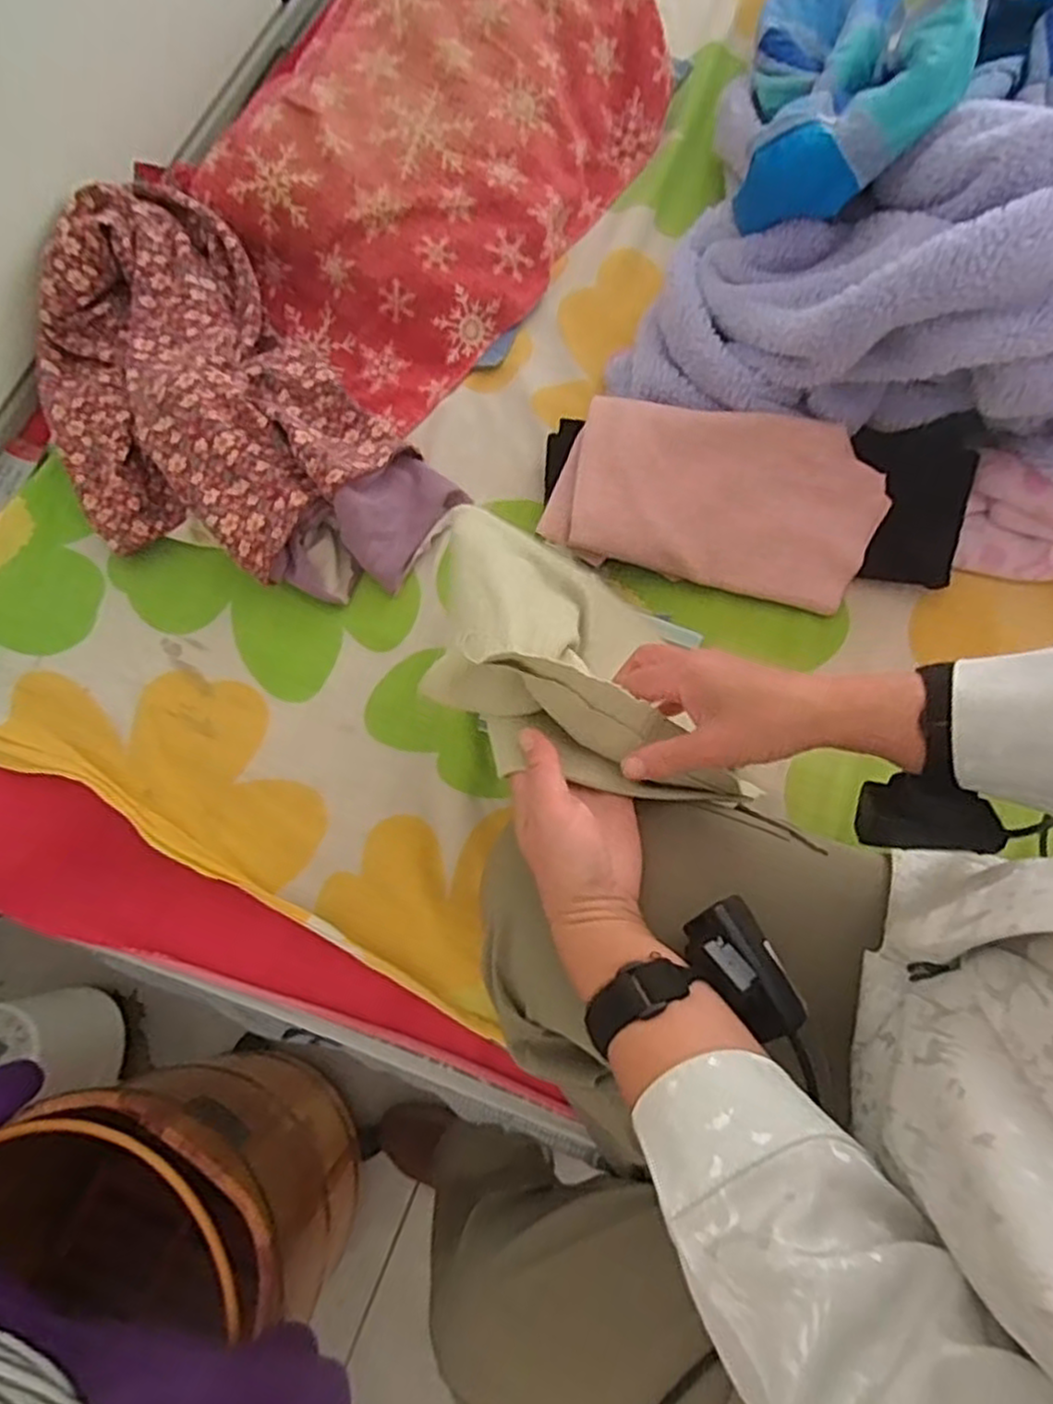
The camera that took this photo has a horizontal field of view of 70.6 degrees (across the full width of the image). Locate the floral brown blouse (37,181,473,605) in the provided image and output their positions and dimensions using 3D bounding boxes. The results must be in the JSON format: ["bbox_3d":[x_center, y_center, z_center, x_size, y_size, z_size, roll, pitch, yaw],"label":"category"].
[{"bbox_3d":[-0.285,-0.255,0.658,0.255,0.094,0.432,-40,76,-9],"label":"floral brown blouse"}]

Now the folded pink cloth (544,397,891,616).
[{"bbox_3d":[0.149,-0.176,0.638,0.249,0.068,0.142,12,74,6],"label":"folded pink cloth"}]

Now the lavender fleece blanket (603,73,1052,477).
[{"bbox_3d":[0.412,-0.335,0.578,0.621,0.196,0.331,22,75,9],"label":"lavender fleece blanket"}]

